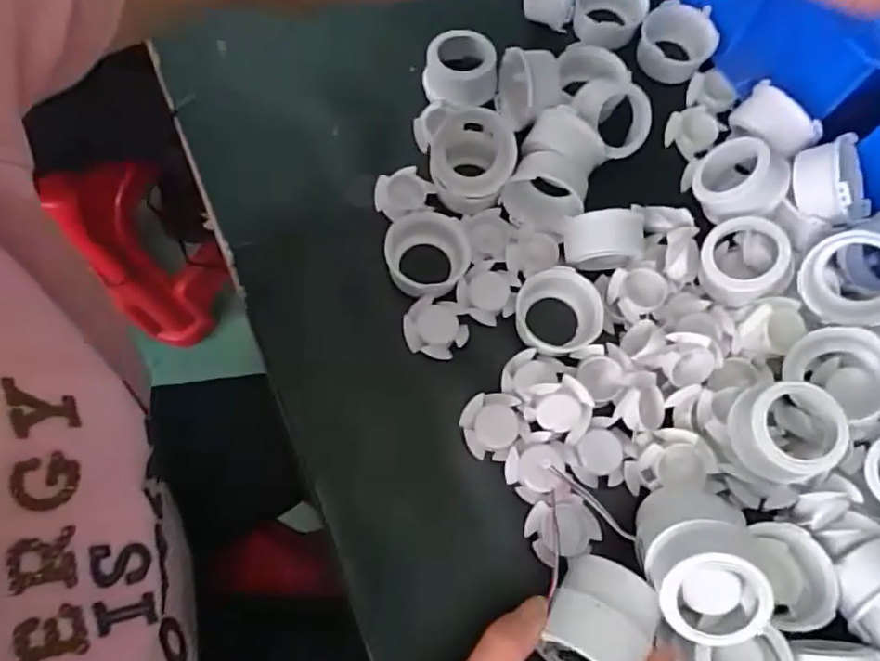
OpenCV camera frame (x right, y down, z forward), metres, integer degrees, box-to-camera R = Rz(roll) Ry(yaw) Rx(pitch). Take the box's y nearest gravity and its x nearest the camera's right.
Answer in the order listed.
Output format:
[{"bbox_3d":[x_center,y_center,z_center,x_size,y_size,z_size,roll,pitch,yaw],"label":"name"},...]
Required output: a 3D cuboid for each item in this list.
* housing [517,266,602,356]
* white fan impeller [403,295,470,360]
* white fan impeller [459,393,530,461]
[{"bbox_3d":[0.076,-0.009,0.382,0.049,0.030,0.055,4,73,-1],"label":"housing"},{"bbox_3d":[-0.002,-0.002,0.378,0.040,0.011,0.036,16,73,3],"label":"white fan impeller"},{"bbox_3d":[0.033,0.058,0.361,0.038,0.010,0.039,1,73,-2],"label":"white fan impeller"}]

